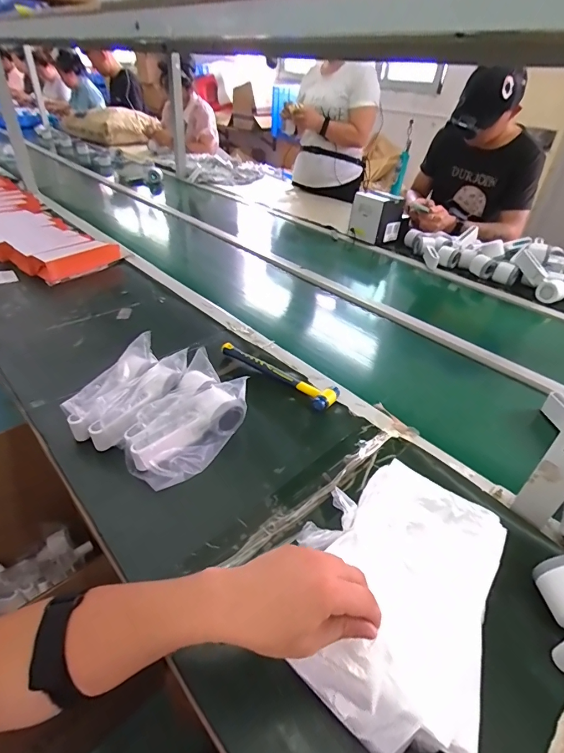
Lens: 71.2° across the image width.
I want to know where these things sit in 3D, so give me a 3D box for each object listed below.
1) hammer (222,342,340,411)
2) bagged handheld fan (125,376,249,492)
[{"bbox_3d":[-0.007,-0.009,0.719,0.237,0.031,0.055,29,44,29],"label":"hammer"},{"bbox_3d":[-0.132,0.076,0.571,0.089,0.072,0.178,25,42,25],"label":"bagged handheld fan"}]

